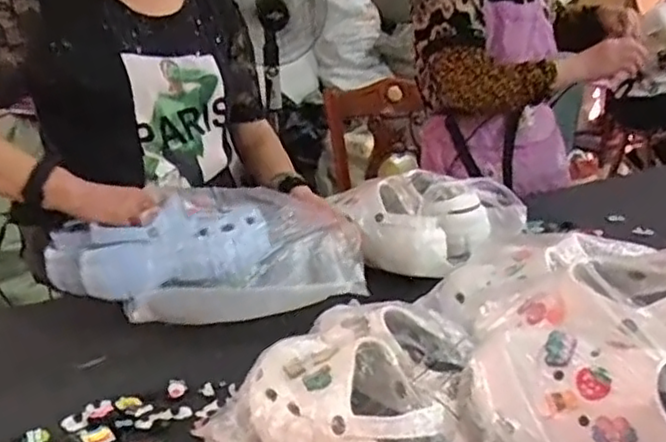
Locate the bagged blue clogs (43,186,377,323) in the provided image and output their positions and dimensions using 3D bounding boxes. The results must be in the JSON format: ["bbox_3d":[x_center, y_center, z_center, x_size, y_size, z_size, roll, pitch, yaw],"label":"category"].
[{"bbox_3d":[-0.166,0.041,0.933,0.420,0.150,0.124,-7,19,-13],"label":"bagged blue clogs"}]

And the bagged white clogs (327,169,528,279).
[{"bbox_3d":[0.151,-0.009,1.125,0.269,0.109,0.220,-19,25,-40],"label":"bagged white clogs"}]

